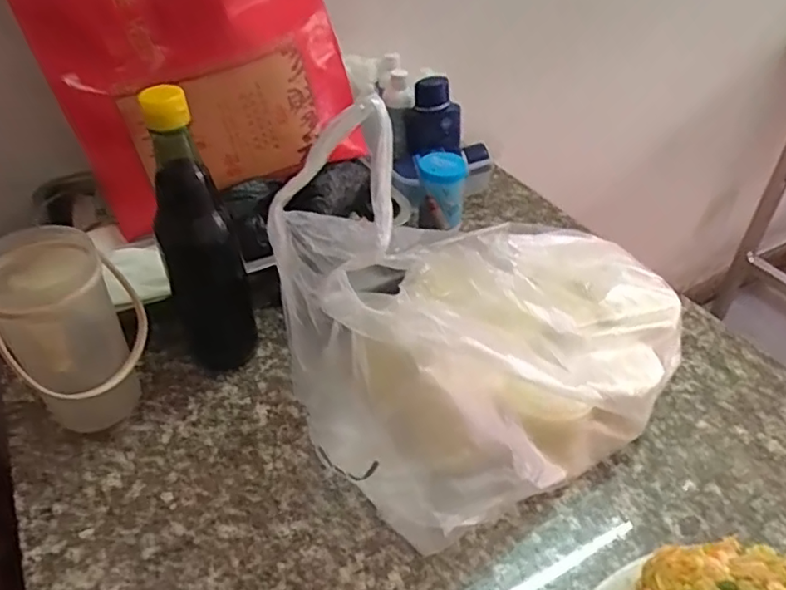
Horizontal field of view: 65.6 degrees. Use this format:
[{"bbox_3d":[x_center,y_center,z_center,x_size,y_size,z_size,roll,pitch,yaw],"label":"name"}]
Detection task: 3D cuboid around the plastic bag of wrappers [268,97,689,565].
[{"bbox_3d":[0.071,-0.011,0.414,0.291,0.242,0.189,-23,46,-24],"label":"plastic bag of wrappers"}]

